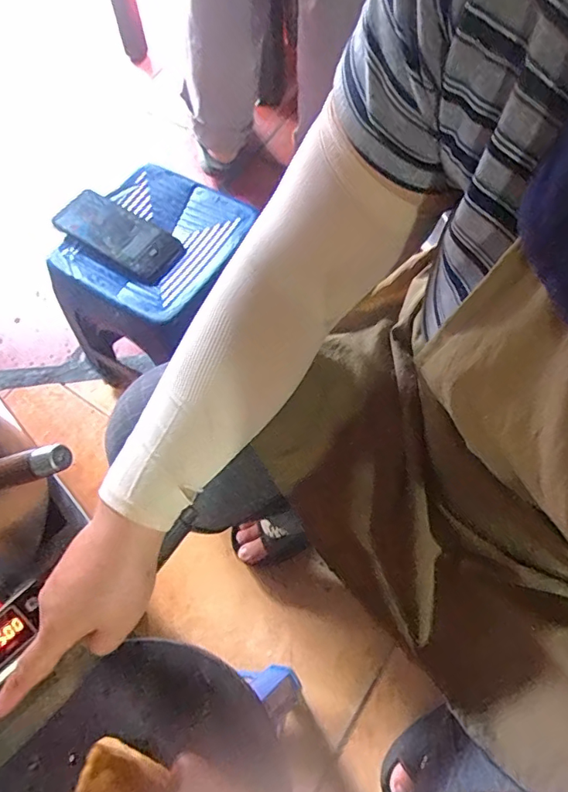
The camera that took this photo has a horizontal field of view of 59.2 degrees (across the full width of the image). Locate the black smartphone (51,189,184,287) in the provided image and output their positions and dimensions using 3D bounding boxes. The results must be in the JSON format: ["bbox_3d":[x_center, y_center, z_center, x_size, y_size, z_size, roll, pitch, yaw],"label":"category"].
[{"bbox_3d":[-0.218,-0.213,0.658,0.173,0.016,0.081,32,70,17],"label":"black smartphone"}]

